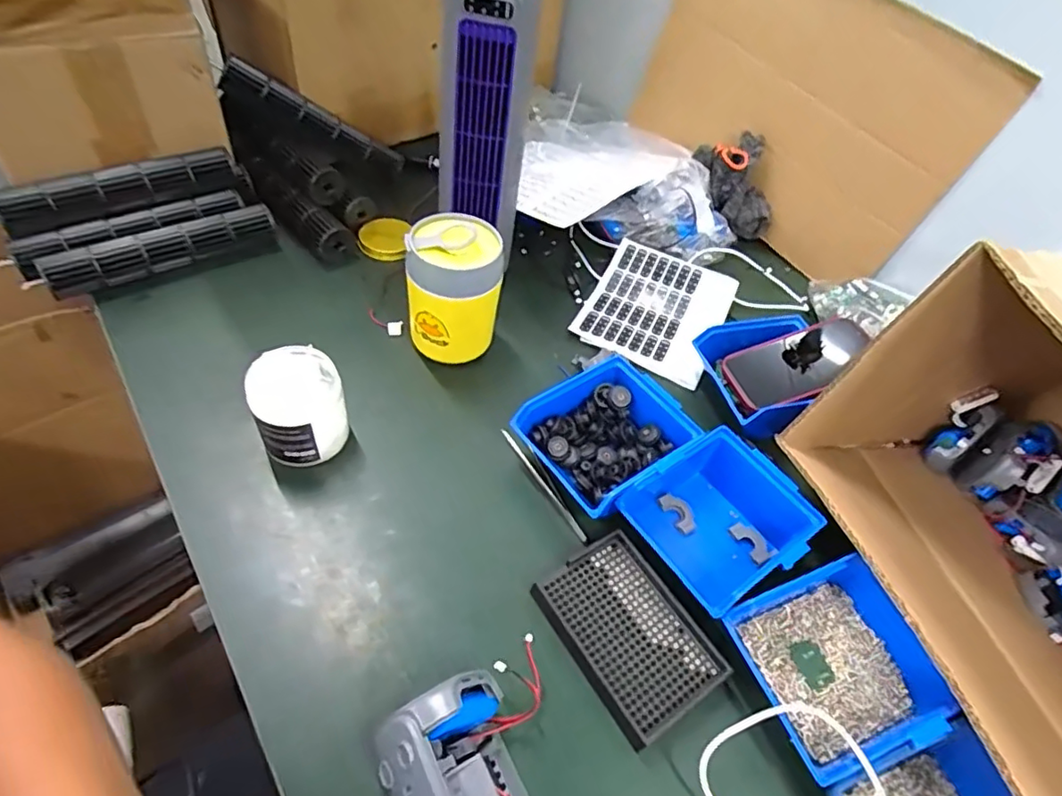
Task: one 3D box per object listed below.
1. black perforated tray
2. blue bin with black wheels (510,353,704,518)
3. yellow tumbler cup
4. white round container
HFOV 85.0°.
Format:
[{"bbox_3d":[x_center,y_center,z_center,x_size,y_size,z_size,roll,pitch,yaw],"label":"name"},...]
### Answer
[{"bbox_3d":[0.076,0.176,0.444,0.096,0.012,0.132,-23,58,-26],"label":"black perforated tray"},{"bbox_3d":[0.071,0.036,0.534,0.142,0.063,0.116,-28,60,-27],"label":"blue bin with black wheels"},{"bbox_3d":[-0.074,-0.102,0.585,0.089,0.141,0.081,1,50,-2],"label":"yellow tumbler cup"},{"bbox_3d":[-0.199,0.011,0.507,0.072,0.089,0.075,-11,53,-16],"label":"white round container"}]

